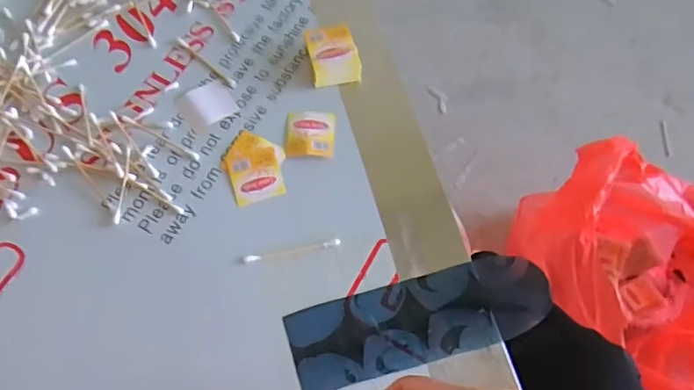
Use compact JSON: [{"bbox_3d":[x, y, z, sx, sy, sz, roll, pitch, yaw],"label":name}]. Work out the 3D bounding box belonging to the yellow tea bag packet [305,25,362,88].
[{"bbox_3d":[-0.012,-0.121,0.468,0.042,0.024,0.047,-10,67,-6],"label":"yellow tea bag packet"}]

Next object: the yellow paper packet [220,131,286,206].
[{"bbox_3d":[-0.075,-0.025,0.437,0.047,0.005,0.062,-15,68,-8],"label":"yellow paper packet"}]

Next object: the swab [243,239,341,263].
[{"bbox_3d":[-0.041,0.042,0.405,0.073,0.004,0.005,-9,67,-5],"label":"swab"}]

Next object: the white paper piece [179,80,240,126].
[{"bbox_3d":[-0.119,-0.080,0.460,0.038,0.004,0.039,-35,72,-15],"label":"white paper piece"}]

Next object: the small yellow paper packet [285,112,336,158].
[{"bbox_3d":[-0.030,-0.052,0.446,0.039,0.006,0.043,2,67,-1],"label":"small yellow paper packet"}]

